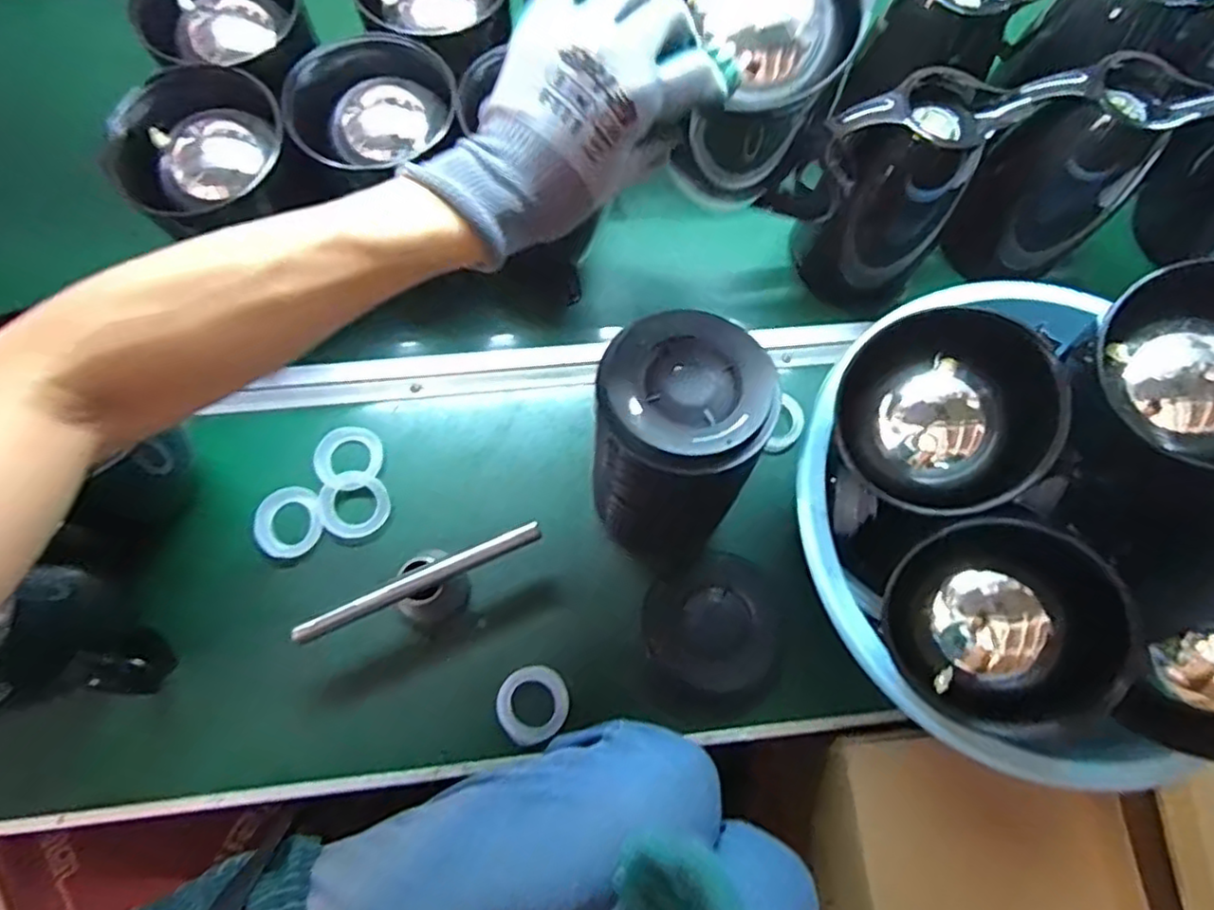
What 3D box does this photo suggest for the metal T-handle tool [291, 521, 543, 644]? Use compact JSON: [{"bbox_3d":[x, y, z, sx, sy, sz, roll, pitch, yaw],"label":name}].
[{"bbox_3d":[-0.147,0.112,0.550,0.201,0.069,0.047,-27,75,-11],"label":"metal T-handle tool"}]

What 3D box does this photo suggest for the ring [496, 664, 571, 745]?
[{"bbox_3d":[-0.061,0.208,0.554,0.058,0.013,0.060,1,72,-2],"label":"ring"}]

